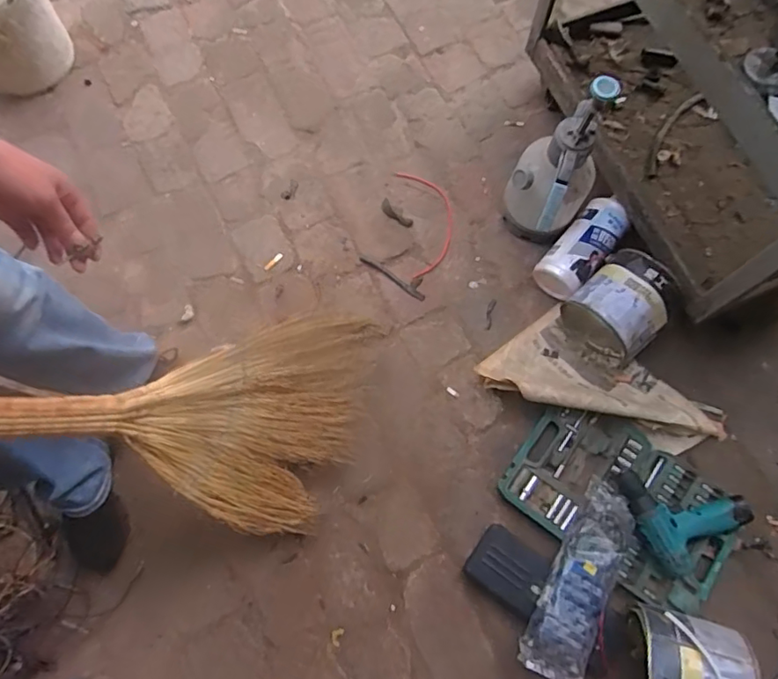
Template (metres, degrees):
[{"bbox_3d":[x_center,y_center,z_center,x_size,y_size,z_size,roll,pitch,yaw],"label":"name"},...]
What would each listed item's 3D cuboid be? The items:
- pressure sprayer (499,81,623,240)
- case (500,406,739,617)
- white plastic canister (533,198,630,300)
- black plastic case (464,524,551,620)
[{"bbox_3d":[0.297,-0.297,1.018,0.144,0.377,0.178,28,74,10],"label":"pressure sprayer"},{"bbox_3d":[0.415,0.285,0.979,0.380,0.035,0.247,36,74,12],"label":"case"},{"bbox_3d":[0.402,-0.191,1.134,0.104,0.090,0.232,41,77,13],"label":"white plastic canister"},{"bbox_3d":[0.208,0.400,0.958,0.126,0.028,0.105,36,74,12],"label":"black plastic case"}]

